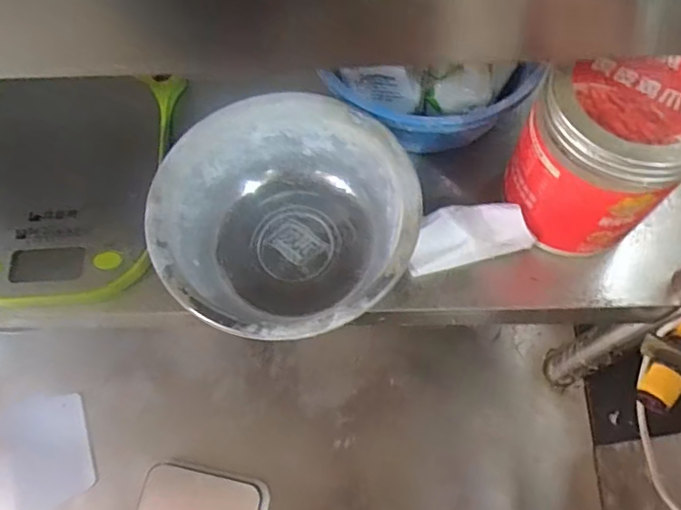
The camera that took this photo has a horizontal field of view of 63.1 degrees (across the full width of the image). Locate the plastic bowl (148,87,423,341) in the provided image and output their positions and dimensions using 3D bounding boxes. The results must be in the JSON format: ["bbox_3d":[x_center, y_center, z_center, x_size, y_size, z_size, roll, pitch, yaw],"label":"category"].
[{"bbox_3d":[-0.032,-0.021,0.364,0.157,0.075,0.154,-1,68,3],"label":"plastic bowl"}]

